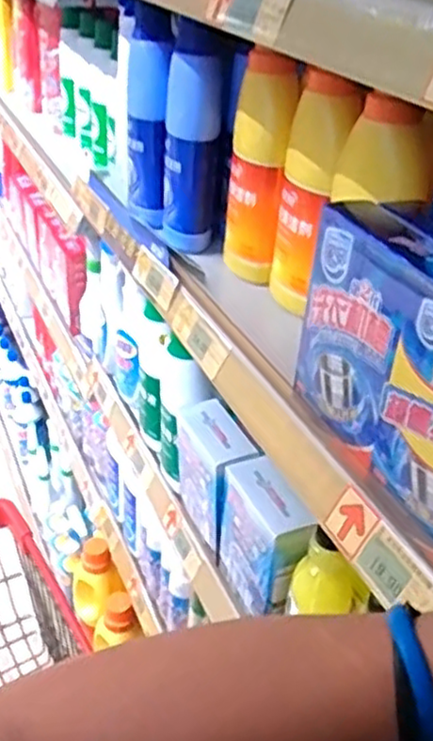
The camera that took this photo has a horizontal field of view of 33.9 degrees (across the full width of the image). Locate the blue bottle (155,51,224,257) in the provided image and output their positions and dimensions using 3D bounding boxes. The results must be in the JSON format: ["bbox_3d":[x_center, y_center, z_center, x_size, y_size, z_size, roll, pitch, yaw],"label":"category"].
[{"bbox_3d":[-0.030,-0.240,0.780,0.054,0.203,0.066,-11,36,-20],"label":"blue bottle"}]

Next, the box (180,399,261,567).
[{"bbox_3d":[-0.005,0.119,0.823,0.052,0.140,0.126,-11,36,-20],"label":"box"}]

